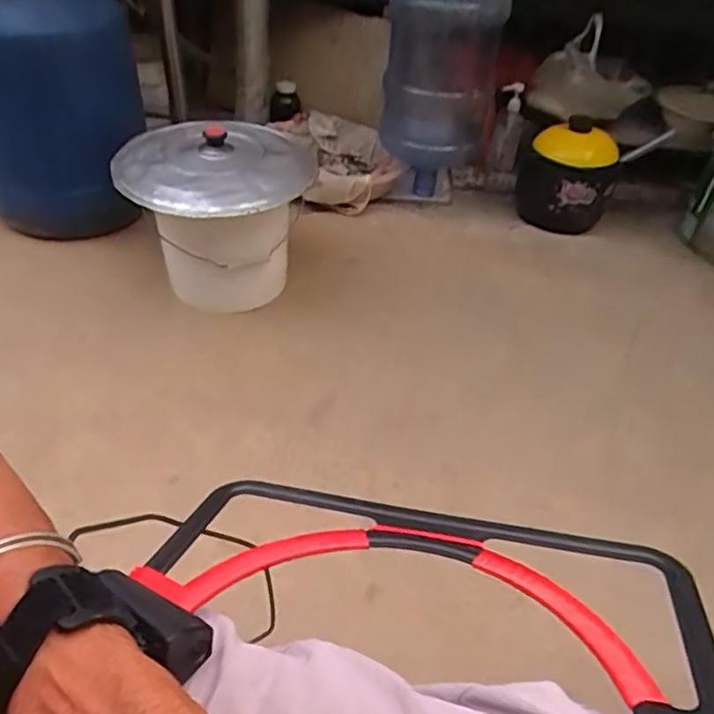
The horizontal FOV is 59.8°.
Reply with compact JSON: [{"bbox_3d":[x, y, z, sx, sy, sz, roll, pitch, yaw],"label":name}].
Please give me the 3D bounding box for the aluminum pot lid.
[{"bbox_3d":[-0.249,-0.348,1.114,0.342,0.075,0.337,3,43,-3],"label":"aluminum pot lid"}]

